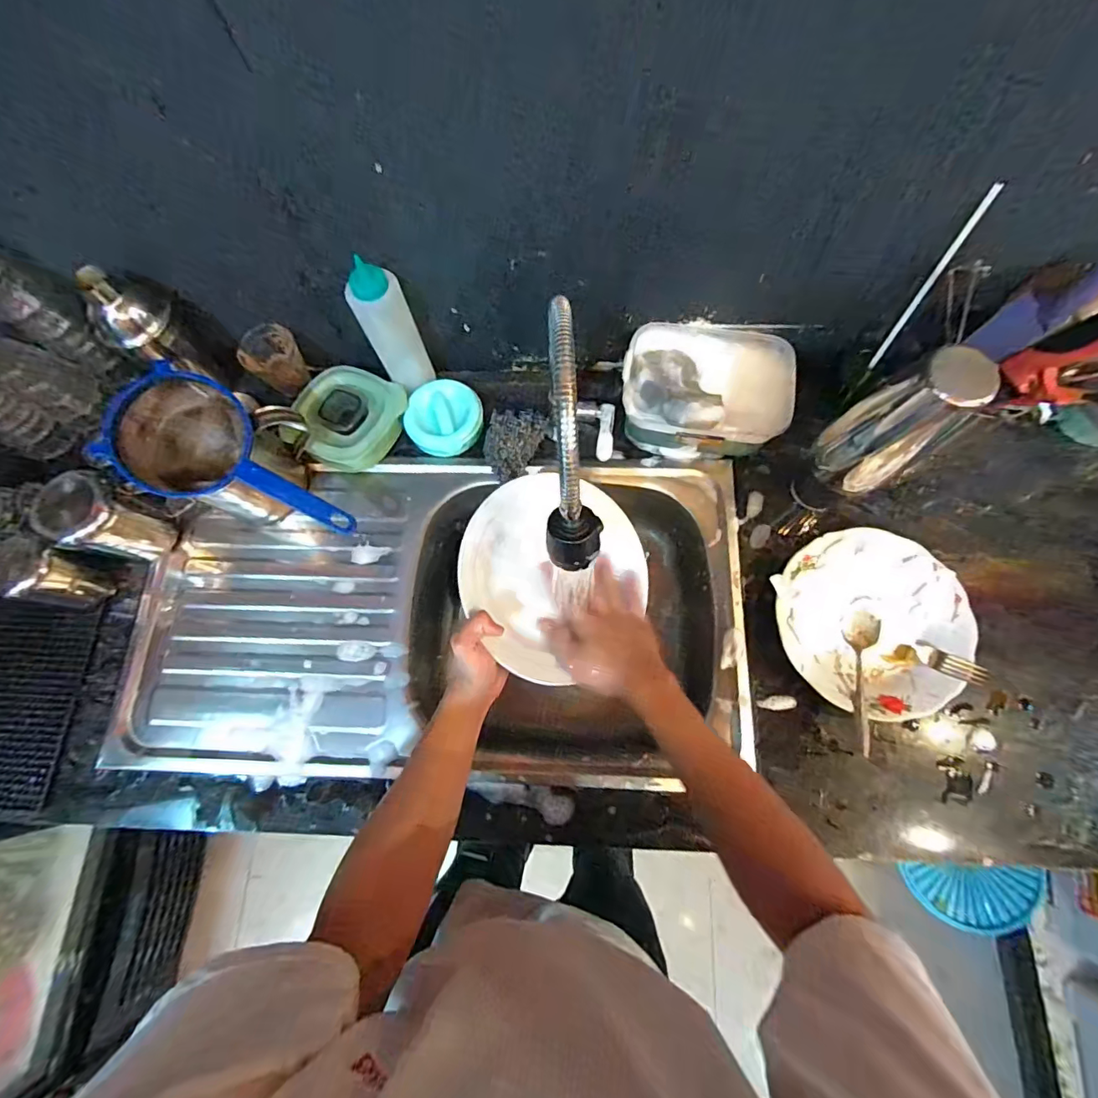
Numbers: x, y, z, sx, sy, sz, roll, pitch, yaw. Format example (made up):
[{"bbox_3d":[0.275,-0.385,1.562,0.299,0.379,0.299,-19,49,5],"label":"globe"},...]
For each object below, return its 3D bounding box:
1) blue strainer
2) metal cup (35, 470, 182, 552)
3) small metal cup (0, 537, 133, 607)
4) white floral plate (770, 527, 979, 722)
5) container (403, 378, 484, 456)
[{"bbox_3d":[-0.340,-0.093,0.566,0.259,0.088,0.125,24,76,-5],"label":"blue strainer"},{"bbox_3d":[-0.516,-0.032,0.590,0.068,0.128,0.072,-1,75,2],"label":"metal cup"},{"bbox_3d":[-0.573,0.030,0.579,0.073,0.114,0.059,1,75,2],"label":"small metal cup"},{"bbox_3d":[0.364,0.084,0.572,0.199,0.044,0.205,-1,75,2],"label":"white floral plate"},{"bbox_3d":[-0.140,-0.175,0.667,0.095,0.029,0.101,-1,75,2],"label":"container"}]

